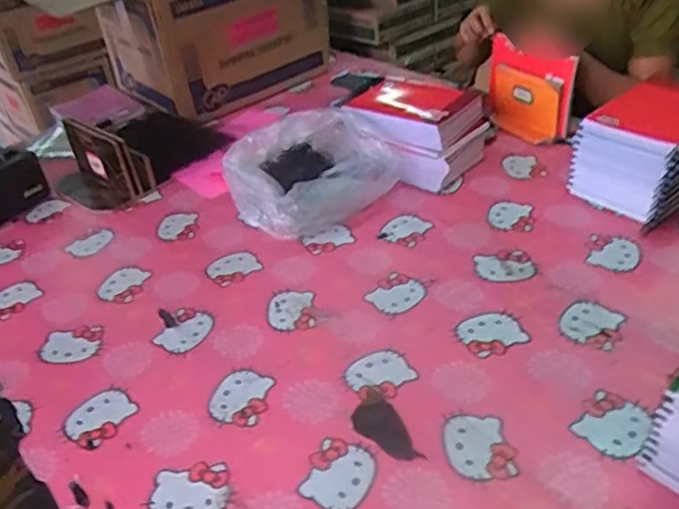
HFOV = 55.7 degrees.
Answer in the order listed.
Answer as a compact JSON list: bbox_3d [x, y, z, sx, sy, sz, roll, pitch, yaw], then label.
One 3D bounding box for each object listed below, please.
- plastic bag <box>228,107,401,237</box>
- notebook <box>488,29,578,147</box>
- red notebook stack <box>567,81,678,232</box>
[{"bbox_3d":[-0.051,-0.141,1.079,0.253,0.108,0.243,-24,39,-22],"label":"plastic bag"},{"bbox_3d":[0.347,-0.303,1.202,0.035,0.154,0.194,-4,31,-42],"label":"notebook"},{"bbox_3d":[0.487,-0.163,0.982,0.196,0.145,0.158,-24,39,-23],"label":"red notebook stack"}]

